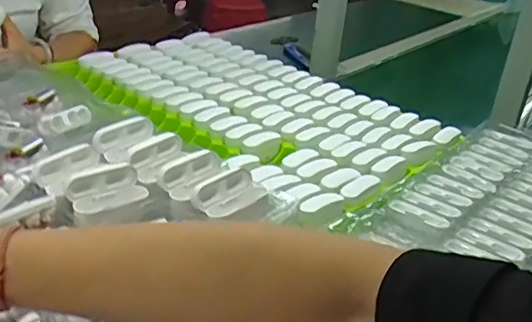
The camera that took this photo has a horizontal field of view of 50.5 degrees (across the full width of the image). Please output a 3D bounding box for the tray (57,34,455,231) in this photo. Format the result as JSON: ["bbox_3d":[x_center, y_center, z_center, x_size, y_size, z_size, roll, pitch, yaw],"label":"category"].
[{"bbox_3d":[-0.027,-0.092,0.863,0.566,0.056,0.349,29,35,36],"label":"tray"}]

